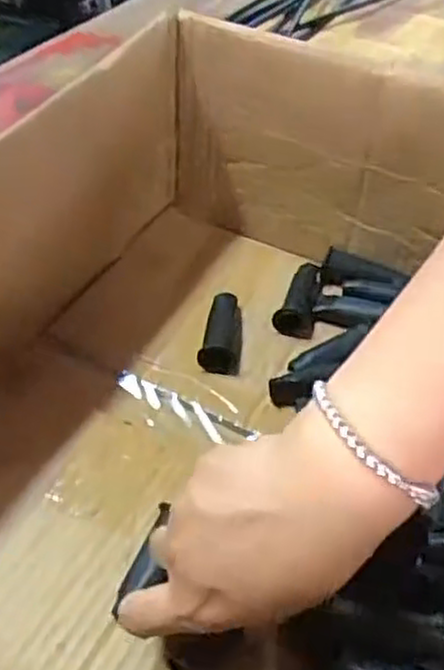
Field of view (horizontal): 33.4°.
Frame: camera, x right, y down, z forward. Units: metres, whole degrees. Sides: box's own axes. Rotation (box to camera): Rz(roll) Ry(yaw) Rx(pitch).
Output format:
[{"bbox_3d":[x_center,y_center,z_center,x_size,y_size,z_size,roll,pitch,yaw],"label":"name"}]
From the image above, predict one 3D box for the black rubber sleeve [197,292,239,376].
[{"bbox_3d":[-0.002,-0.002,0.492,0.024,0.019,0.062,-1,44,3],"label":"black rubber sleeve"}]

